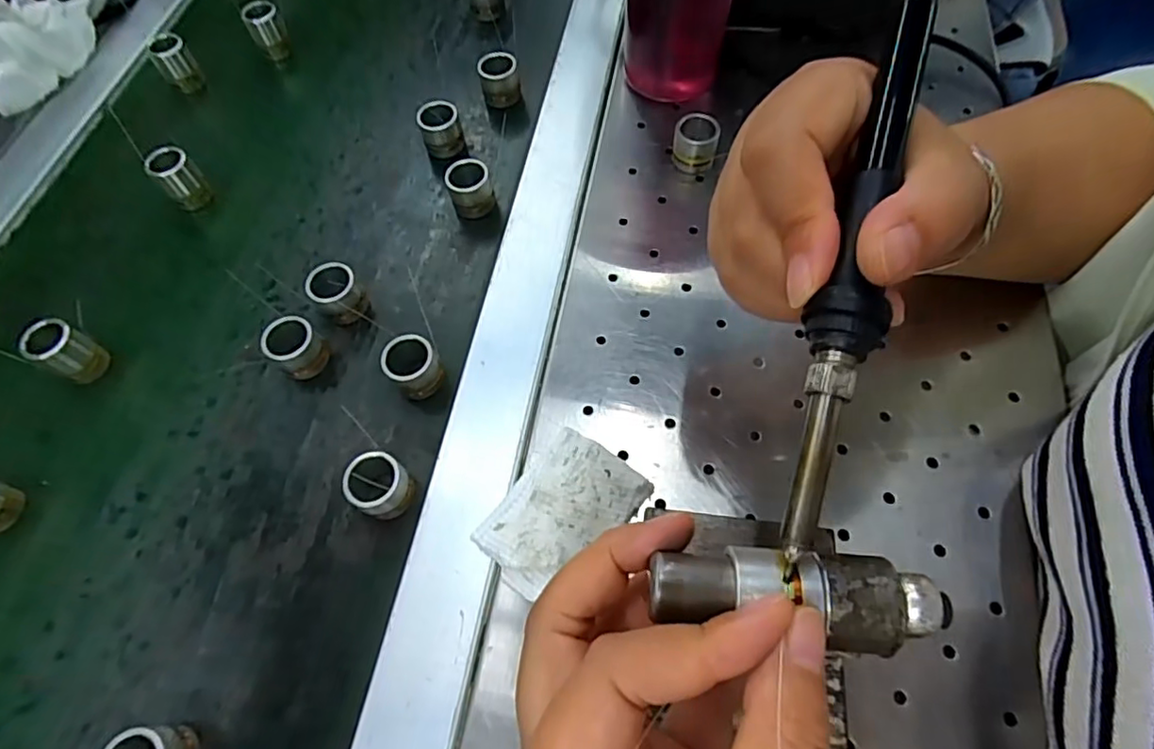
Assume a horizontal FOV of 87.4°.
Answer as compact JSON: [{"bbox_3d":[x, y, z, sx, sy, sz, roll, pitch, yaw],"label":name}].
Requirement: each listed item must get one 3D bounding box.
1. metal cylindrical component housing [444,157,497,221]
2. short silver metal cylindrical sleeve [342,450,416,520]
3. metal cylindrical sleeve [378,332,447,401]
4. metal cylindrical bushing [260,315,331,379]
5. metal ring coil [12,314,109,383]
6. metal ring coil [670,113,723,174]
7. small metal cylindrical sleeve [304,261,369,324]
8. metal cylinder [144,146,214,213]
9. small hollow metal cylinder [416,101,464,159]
[{"bbox_3d":[-0.061,-0.105,0.344,0.024,0.026,0.021,-15,63,-4],"label":"metal cylindrical component housing"},{"bbox_3d":[-0.087,0.050,0.268,0.026,0.024,0.025,-2,63,3],"label":"short silver metal cylindrical sleeve"},{"bbox_3d":[-0.079,-0.003,0.295,0.023,0.026,0.025,-2,63,3],"label":"metal cylindrical sleeve"},{"bbox_3d":[-0.141,-0.013,0.304,0.023,0.025,0.022,-2,63,3],"label":"metal cylindrical bushing"},{"bbox_3d":[-0.259,-0.012,0.305,0.017,0.034,0.022,34,70,19],"label":"metal ring coil"},{"bbox_3d":[0.067,-0.131,0.345,0.024,0.027,0.023,-2,63,3],"label":"metal ring coil"},{"bbox_3d":[-0.124,-0.040,0.316,0.024,0.025,0.026,-2,63,3],"label":"small metal cylindrical sleeve"},{"bbox_3d":[-0.236,-0.116,0.361,0.021,0.034,0.020,-2,63,3],"label":"metal cylinder"},{"bbox_3d":[-0.082,-0.147,0.368,0.023,0.027,0.023,-2,63,3],"label":"small hollow metal cylinder"}]

